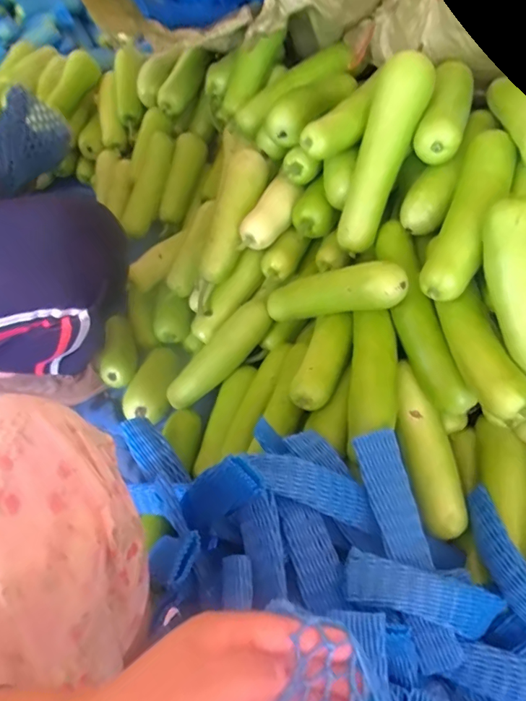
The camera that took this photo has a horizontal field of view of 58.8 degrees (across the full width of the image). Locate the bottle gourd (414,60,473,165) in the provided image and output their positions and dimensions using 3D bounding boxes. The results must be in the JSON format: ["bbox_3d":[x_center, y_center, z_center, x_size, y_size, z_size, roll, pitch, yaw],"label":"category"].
[{"bbox_3d":[0.249,-0.325,0.629,0.059,0.049,0.176,15,58,15],"label":"bottle gourd"}]

